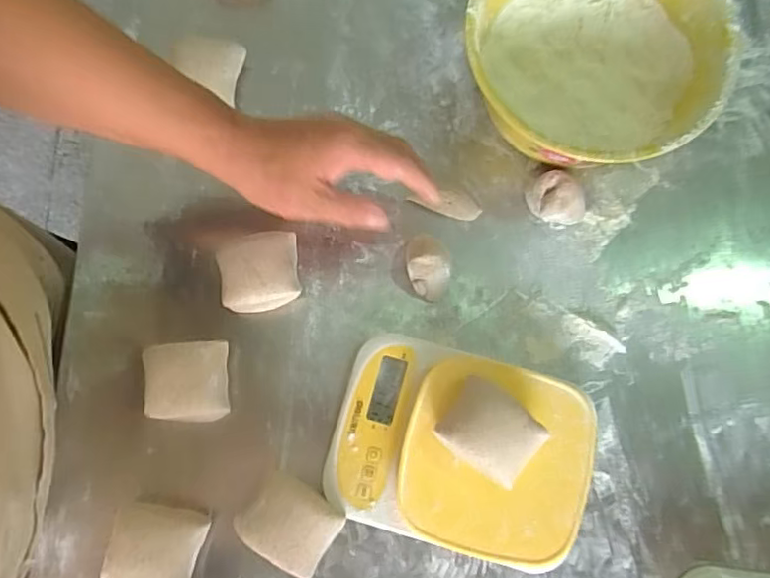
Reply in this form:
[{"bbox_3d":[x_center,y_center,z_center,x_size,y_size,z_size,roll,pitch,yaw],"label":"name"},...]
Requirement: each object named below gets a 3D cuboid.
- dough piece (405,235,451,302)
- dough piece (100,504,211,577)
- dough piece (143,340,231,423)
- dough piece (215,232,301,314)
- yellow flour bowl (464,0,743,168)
[{"bbox_3d":[0.035,-0.020,0.504,0.033,0.035,0.053,-8,79,-2],"label":"dough piece"},{"bbox_3d":[-0.175,0.200,0.458,0.068,0.039,0.061,9,79,1],"label":"dough piece"},{"bbox_3d":[-0.157,0.075,0.483,0.062,0.046,0.060,-6,79,-1],"label":"dough piece"},{"bbox_3d":[-0.103,-0.011,0.499,0.062,0.049,0.061,-6,79,-1],"label":"dough piece"},{"bbox_3d":[0.165,-0.187,0.507,0.197,0.094,0.196,0,79,0],"label":"yellow flour bowl"}]

